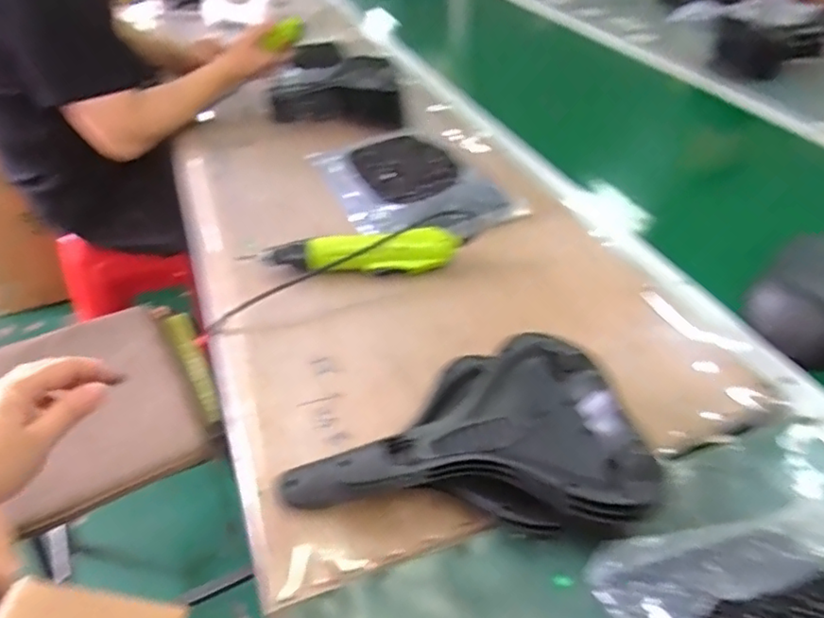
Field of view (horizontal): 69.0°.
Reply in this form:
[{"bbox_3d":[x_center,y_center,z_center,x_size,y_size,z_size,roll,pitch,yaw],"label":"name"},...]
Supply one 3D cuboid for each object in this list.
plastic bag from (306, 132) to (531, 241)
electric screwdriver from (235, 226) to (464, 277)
[{"bbox_3d":[-0.005,-0.182,0.872,0.208,0.034,0.288,-18,43,-20],"label":"plastic bag"},{"bbox_3d":[-0.067,-0.070,0.734,0.267,0.039,0.049,-9,40,-3],"label":"electric screwdriver"}]

